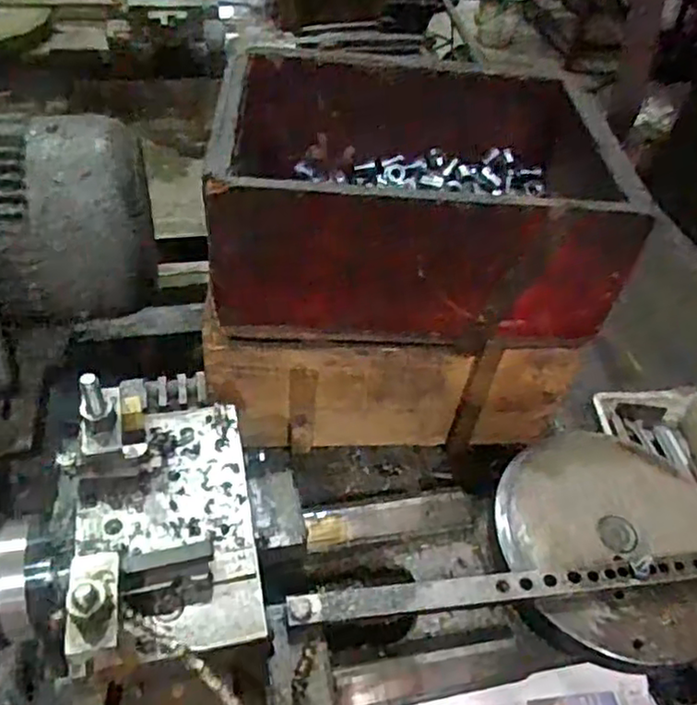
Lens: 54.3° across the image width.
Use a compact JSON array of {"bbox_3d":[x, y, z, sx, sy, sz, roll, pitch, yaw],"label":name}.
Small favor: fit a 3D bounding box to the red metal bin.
[{"bbox_3d":[0.069,-0.146,0.639,0.340,0.148,0.277,6,46,2],"label":"red metal bin"}]

